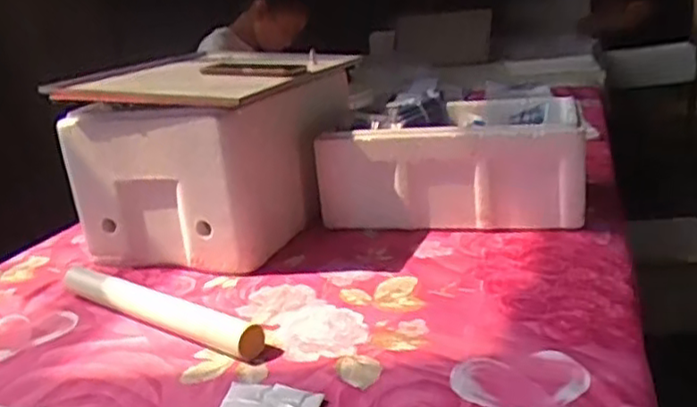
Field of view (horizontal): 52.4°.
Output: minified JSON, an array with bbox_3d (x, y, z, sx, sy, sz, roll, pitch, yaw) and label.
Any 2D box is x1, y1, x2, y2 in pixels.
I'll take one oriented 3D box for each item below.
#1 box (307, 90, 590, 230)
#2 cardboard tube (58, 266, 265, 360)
[{"bbox_3d":[0.177,-0.054,1.145,0.389,0.191,0.245,3,20,25],"label":"box"},{"bbox_3d":[-0.243,0.128,0.857,0.354,0.043,0.038,8,22,35],"label":"cardboard tube"}]

